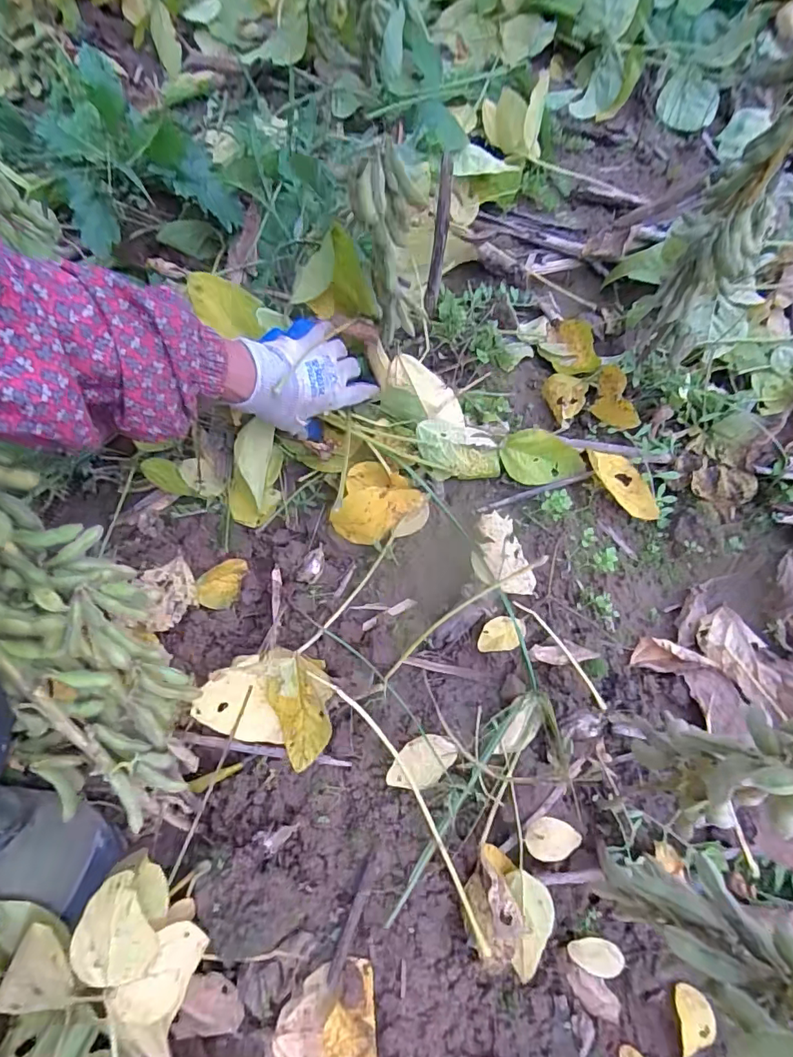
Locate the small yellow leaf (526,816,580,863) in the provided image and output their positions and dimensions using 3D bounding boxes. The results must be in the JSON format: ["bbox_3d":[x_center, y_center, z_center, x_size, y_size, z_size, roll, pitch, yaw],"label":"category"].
[{"bbox_3d":[0.130,0.255,0.416,0.046,0.008,0.030,-9,64,-2],"label":"small yellow leaf"}]

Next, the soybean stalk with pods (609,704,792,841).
[{"bbox_3d":[0.147,0.108,0.225,0.041,0.117,0.051,4,63,10],"label":"soybean stalk with pods"}]

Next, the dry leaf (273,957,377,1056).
[{"bbox_3d":[-0.051,0.379,0.368,0.070,0.038,0.084,-11,61,1],"label":"dry leaf"}]

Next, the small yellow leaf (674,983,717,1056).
[{"bbox_3d":[0.225,0.373,0.379,0.029,0.012,0.043,0,62,7],"label":"small yellow leaf"}]

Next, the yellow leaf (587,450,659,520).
[{"bbox_3d":[0.235,-0.046,0.517,0.046,0.022,0.102,-12,48,-3],"label":"yellow leaf"}]

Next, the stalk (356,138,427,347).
[{"bbox_3d":[0.000,-0.234,0.441,0.052,0.164,0.051,-5,61,5],"label":"stalk"}]

